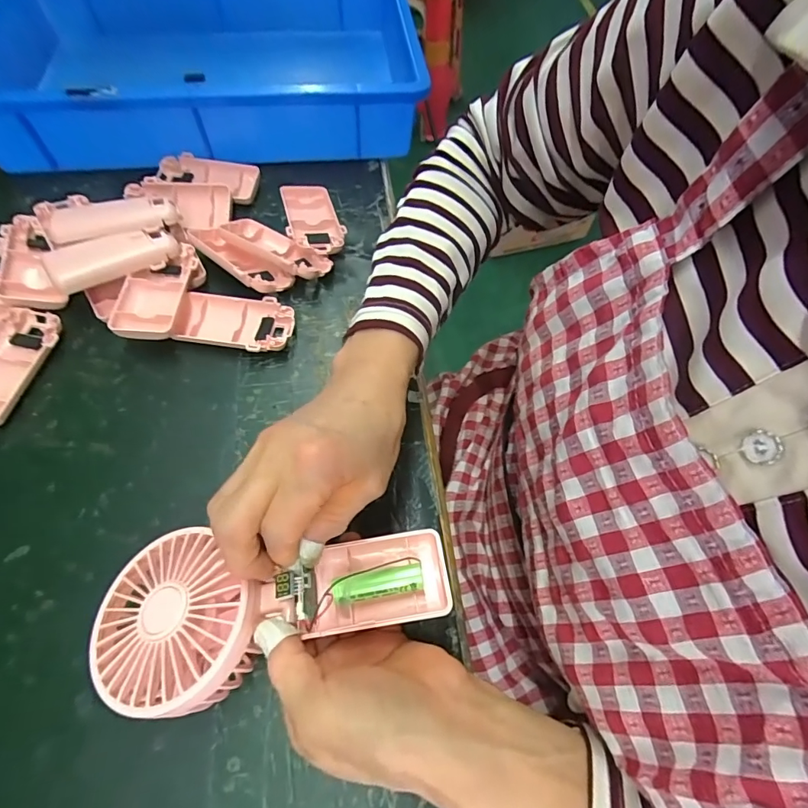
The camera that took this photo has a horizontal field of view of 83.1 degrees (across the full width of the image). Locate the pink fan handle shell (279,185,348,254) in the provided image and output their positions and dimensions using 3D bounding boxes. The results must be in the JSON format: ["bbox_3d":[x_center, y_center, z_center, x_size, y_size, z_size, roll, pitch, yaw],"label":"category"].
[{"bbox_3d":[-0.085,-0.173,0.428,0.050,0.021,0.096,-10,63,-9],"label":"pink fan handle shell"}]

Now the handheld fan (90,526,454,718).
[{"bbox_3d":[-0.068,0.099,0.237,0.181,0.043,0.083,-8,63,-7],"label":"handheld fan"}]

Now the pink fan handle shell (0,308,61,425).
[{"bbox_3d":[-0.298,-0.029,0.344,0.048,0.016,0.095,10,62,1],"label":"pink fan handle shell"}]

